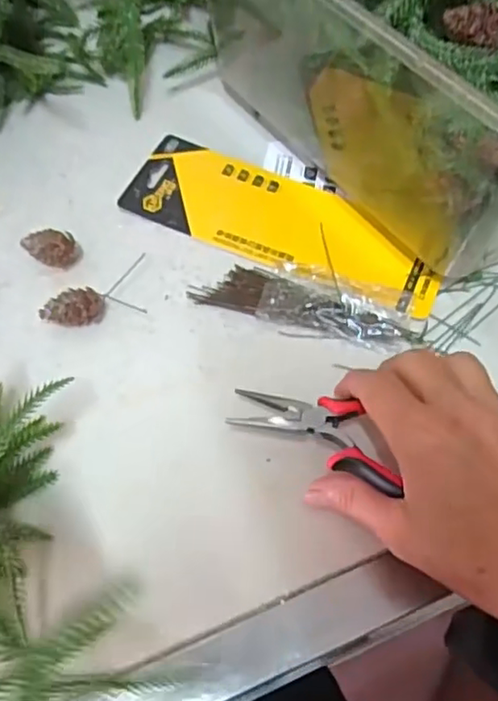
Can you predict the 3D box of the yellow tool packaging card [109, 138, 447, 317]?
[{"bbox_3d":[0.024,-0.091,0.413,0.218,0.011,0.081,25,64,13],"label":"yellow tool packaging card"}]

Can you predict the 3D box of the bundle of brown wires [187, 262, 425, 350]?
[{"bbox_3d":[0.036,-0.033,0.379,0.137,0.013,0.041,16,62,8],"label":"bundle of brown wires"}]

